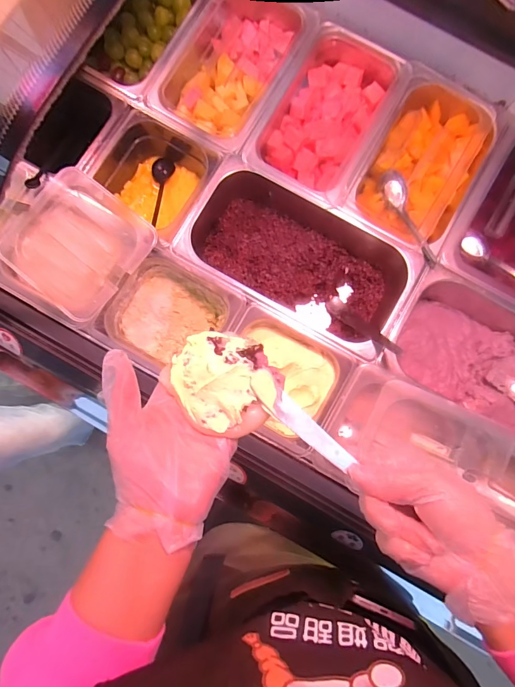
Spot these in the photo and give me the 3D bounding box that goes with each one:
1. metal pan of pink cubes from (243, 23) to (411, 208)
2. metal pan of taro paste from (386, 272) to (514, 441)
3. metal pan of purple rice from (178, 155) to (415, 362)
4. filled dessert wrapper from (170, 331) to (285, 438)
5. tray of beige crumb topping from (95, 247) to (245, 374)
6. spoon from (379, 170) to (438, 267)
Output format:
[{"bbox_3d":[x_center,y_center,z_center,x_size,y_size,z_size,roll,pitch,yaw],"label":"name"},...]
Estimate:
[{"bbox_3d":[0.106,-0.348,0.596,0.167,0.076,0.276,28,83,0],"label":"metal pan of pink cubes"},{"bbox_3d":[0.355,0.040,0.561,0.346,0.090,0.184,30,83,0],"label":"metal pan of taro paste"},{"bbox_3d":[0.054,-0.124,0.592,0.325,0.104,0.177,29,83,0],"label":"metal pan of purple rice"},{"bbox_3d":[-0.031,0.034,0.348,0.097,0.029,0.084,29,83,0],"label":"filled dessert wrapper"},{"bbox_3d":[-0.123,-0.035,0.574,0.162,0.088,0.150,30,83,0],"label":"tray of beige crumb topping"},{"bbox_3d":[0.222,-0.183,0.571,0.030,0.028,0.163,-13,72,-5],"label":"spoon"}]

